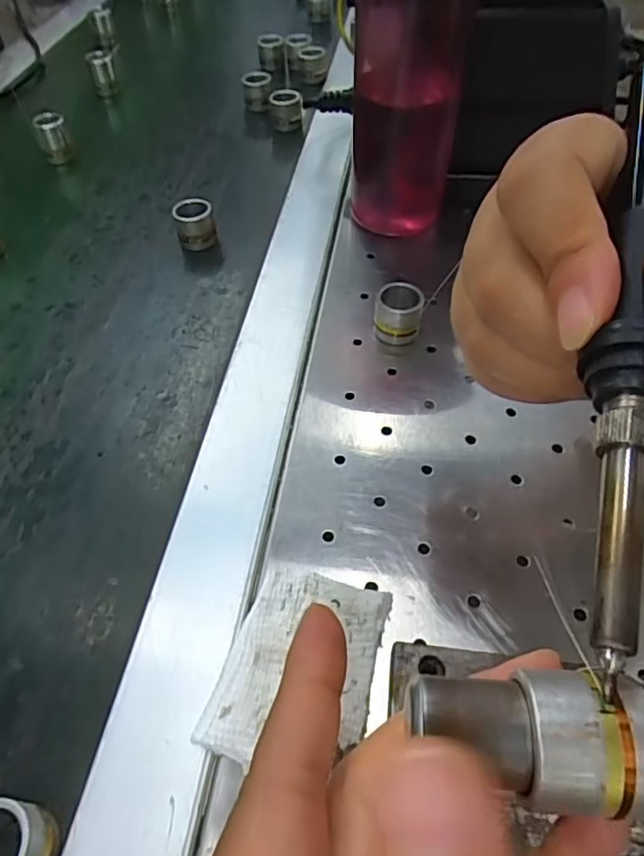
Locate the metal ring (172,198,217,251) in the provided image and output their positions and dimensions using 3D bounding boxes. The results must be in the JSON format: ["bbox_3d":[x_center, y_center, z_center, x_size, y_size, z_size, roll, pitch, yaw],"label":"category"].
[{"bbox_3d":[-0.081,-0.129,0.374,0.024,0.027,0.024,-14,52,-7],"label":"metal ring"}]

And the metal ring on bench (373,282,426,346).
[{"bbox_3d":[0.040,-0.060,0.303,0.024,0.026,0.021,2,52,5],"label":"metal ring on bench"}]

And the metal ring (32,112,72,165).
[{"bbox_3d":[-0.212,-0.230,0.462,0.023,0.030,0.023,-22,54,-13],"label":"metal ring"}]

